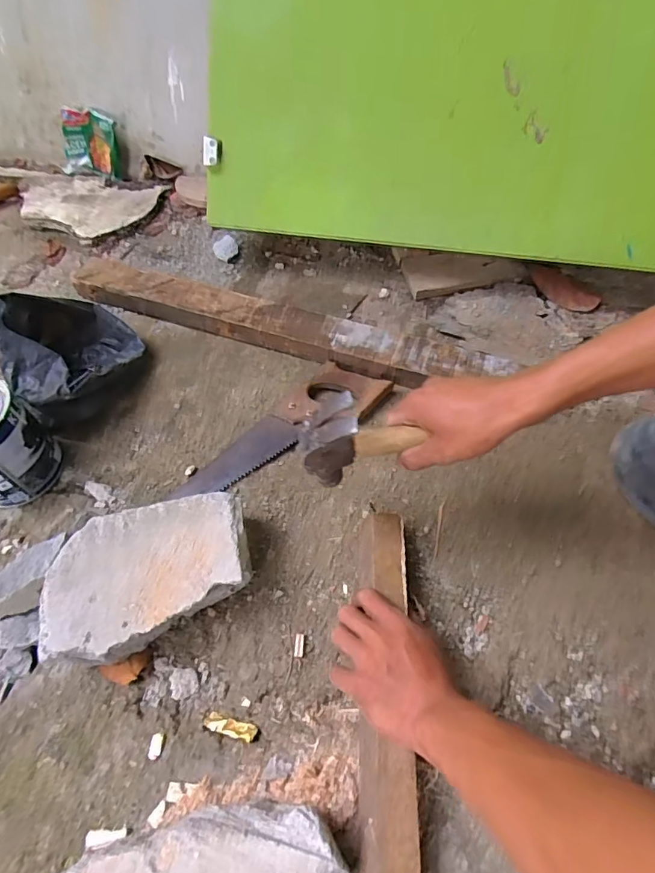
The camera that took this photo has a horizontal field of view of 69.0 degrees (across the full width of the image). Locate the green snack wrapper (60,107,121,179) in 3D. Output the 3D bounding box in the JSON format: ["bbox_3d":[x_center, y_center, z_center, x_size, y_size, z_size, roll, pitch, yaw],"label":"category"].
[{"bbox_3d":[-0.475,-0.590,0.962,0.112,0.113,0.034,15,41,0],"label":"green snack wrapper"}]

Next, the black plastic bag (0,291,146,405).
[{"bbox_3d":[-0.346,-0.114,0.656,0.163,0.126,0.178,-29,60,-14],"label":"black plastic bag"}]

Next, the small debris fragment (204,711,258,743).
[{"bbox_3d":[-0.094,0.284,0.467,0.053,0.007,0.015,11,59,11],"label":"small debris fragment"}]

